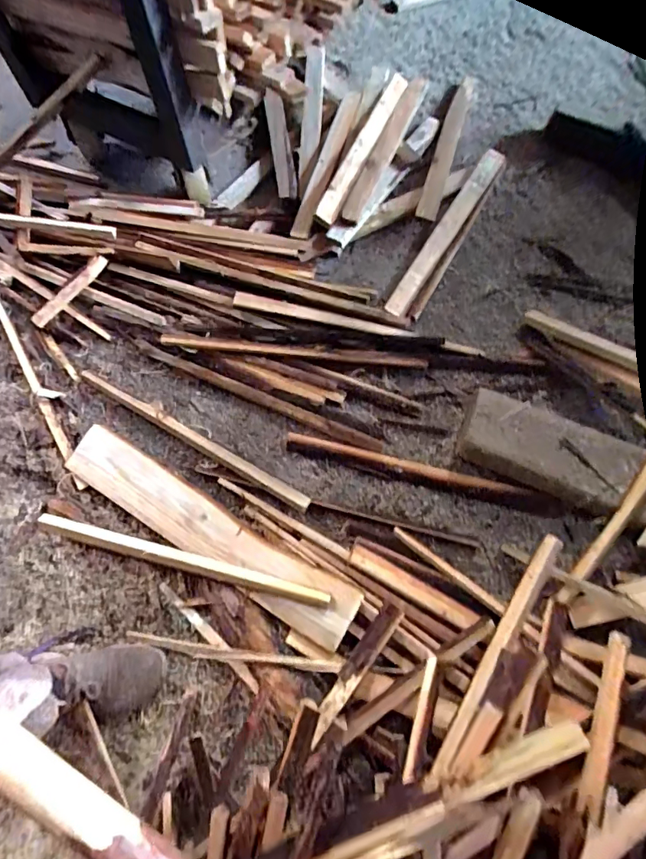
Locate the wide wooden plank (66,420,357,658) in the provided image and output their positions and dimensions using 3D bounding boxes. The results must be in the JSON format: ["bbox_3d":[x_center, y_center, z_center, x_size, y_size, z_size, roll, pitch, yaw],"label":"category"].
[{"bbox_3d":[-0.189,0.168,0.777,0.534,0.016,0.096,31,85,8],"label":"wide wooden plank"}]

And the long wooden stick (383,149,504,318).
[{"bbox_3d":[0.256,-0.414,0.977,0.046,0.036,0.468,31,73,9],"label":"long wooden stick"}]

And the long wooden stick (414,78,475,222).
[{"bbox_3d":[0.276,-0.638,1.063,0.054,0.033,0.436,17,72,5],"label":"long wooden stick"}]

